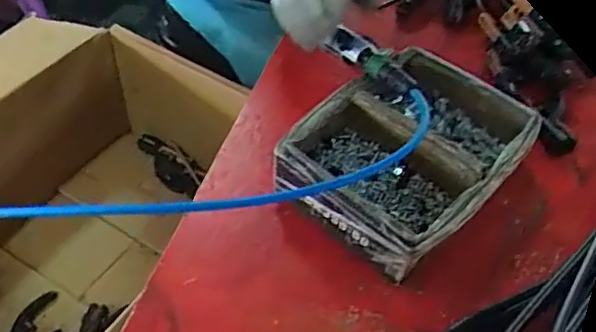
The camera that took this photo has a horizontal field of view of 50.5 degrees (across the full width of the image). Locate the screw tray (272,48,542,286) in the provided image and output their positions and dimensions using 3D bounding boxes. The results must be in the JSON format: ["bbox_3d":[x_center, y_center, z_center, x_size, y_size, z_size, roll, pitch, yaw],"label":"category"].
[{"bbox_3d":[0.118,-0.011,0.685,0.201,0.072,0.252,32,54,24],"label":"screw tray"}]

